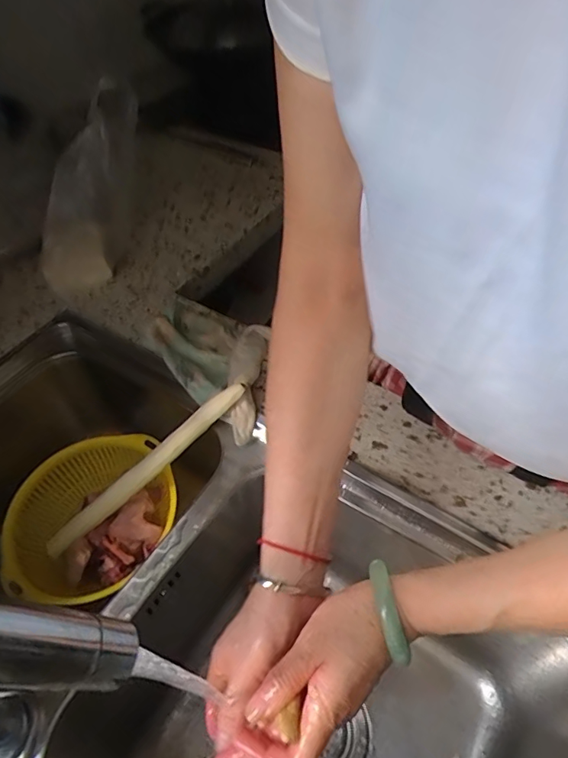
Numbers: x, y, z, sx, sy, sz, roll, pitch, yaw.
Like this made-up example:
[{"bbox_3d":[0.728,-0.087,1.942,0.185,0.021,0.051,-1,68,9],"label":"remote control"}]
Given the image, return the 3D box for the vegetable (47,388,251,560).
[{"bbox_3d":[-0.175,0.117,0.577,0.350,0.026,0.022,-40,49,19],"label":"vegetable"}]

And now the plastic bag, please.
[{"bbox_3d":[-0.256,-0.250,0.646,0.068,0.287,0.115,25,13,23],"label":"plastic bag"}]

